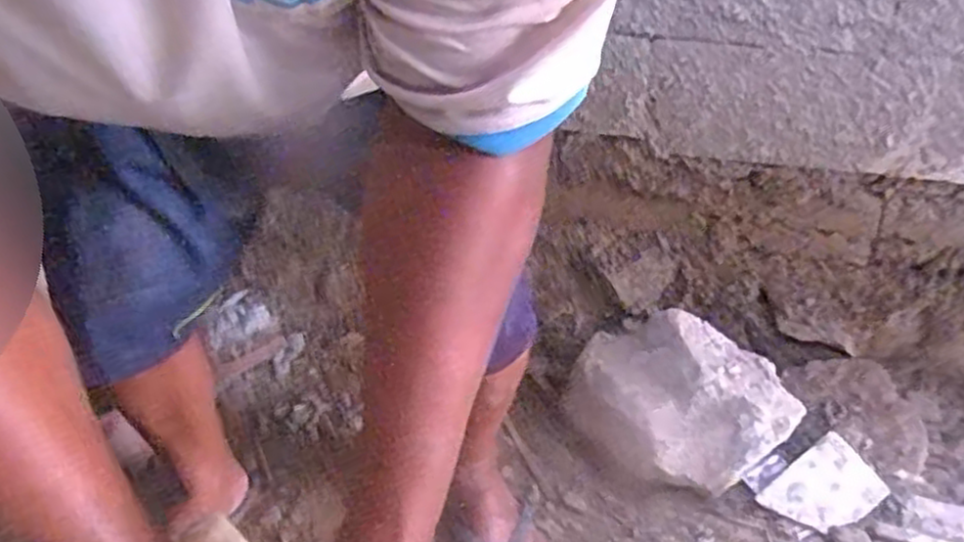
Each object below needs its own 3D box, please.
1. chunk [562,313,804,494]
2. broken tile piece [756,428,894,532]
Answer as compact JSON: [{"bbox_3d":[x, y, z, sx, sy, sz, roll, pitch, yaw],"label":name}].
[{"bbox_3d":[0.277,0.184,1.043,0.189,0.152,0.290,-32,50,-26],"label":"chunk"},{"bbox_3d":[0.443,0.286,0.951,0.131,0.022,0.101,-38,71,-9],"label":"broken tile piece"}]

